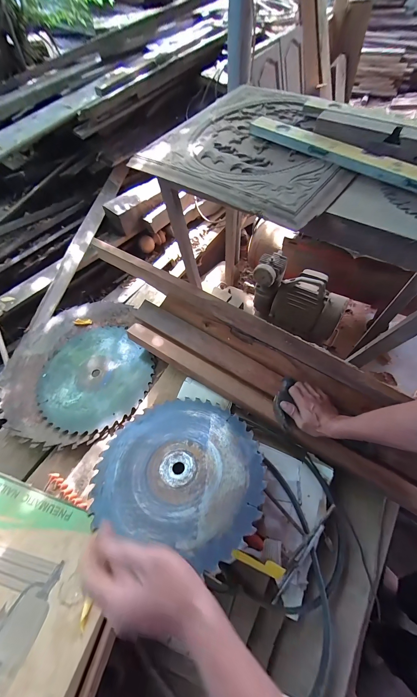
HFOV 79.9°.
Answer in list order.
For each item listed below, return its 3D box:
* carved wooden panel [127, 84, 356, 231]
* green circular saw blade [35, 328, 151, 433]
[{"bbox_3d":[0.116,-0.523,0.621,0.501,0.031,0.514,29,66,18],"label":"carved wooden panel"},{"bbox_3d":[-0.330,0.080,0.720,0.305,0.011,0.314,-2,59,3],"label":"green circular saw blade"}]

